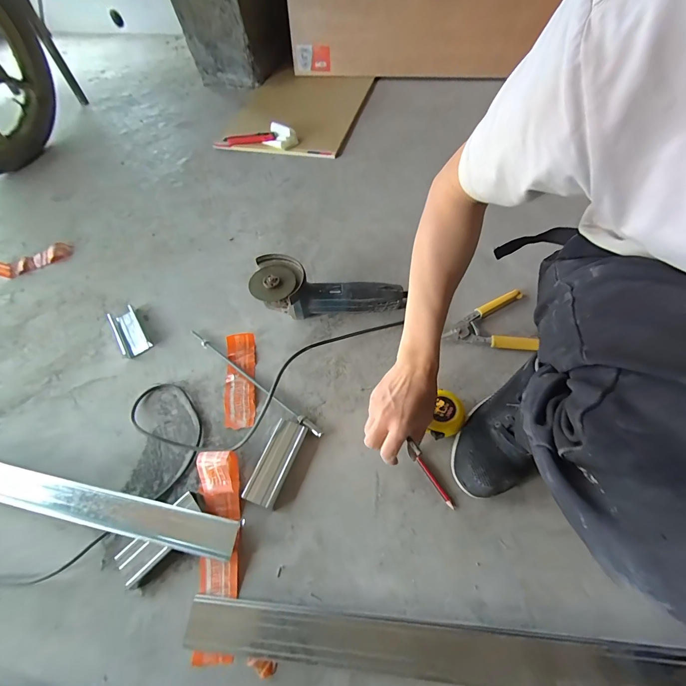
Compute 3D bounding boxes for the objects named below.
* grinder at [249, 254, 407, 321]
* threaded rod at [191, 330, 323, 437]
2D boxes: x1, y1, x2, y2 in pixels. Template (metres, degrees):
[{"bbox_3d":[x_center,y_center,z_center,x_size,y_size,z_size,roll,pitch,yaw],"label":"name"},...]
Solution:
[{"bbox_3d":[-0.026,-0.096,0.639,0.270,0.093,0.101,3,60,6],"label":"grinder"},{"bbox_3d":[-0.165,0.062,0.596,0.331,0.011,0.013,33,67,21],"label":"threaded rod"}]

